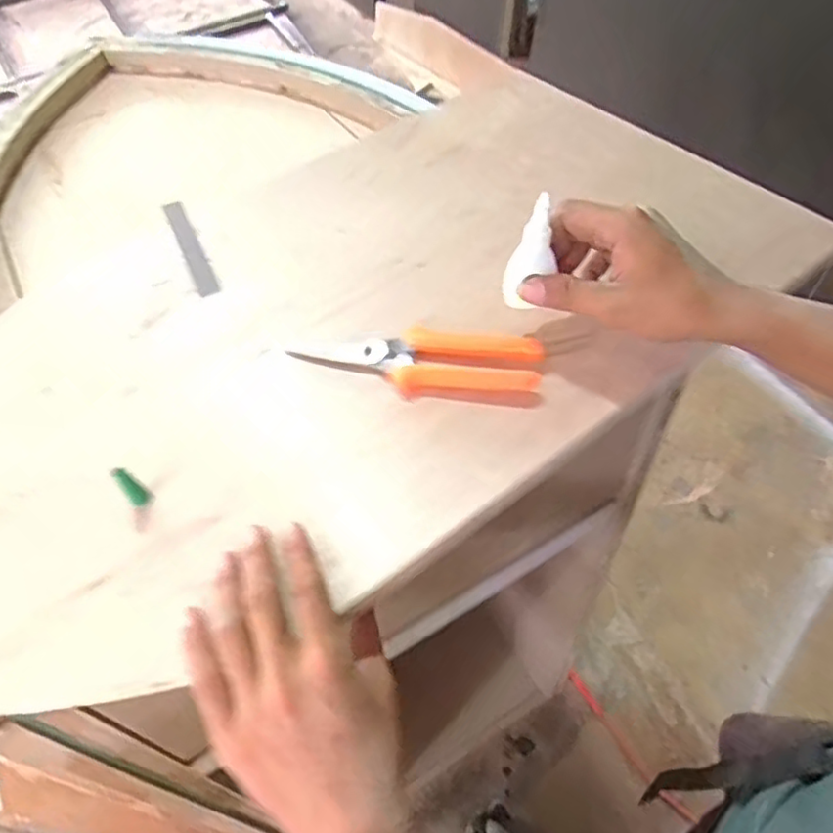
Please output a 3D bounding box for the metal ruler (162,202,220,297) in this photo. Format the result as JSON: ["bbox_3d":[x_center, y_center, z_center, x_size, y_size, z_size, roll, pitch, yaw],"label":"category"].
[{"bbox_3d":[-0.202,-0.154,0.570,0.019,0.004,0.145,-25,54,-11],"label":"metal ruler"}]

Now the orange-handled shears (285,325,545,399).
[{"bbox_3d":[0.000,-0.041,0.455,0.170,0.022,0.051,11,52,13],"label":"orange-handled shears"}]

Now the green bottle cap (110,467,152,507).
[{"bbox_3d":[-0.176,0.042,0.394,0.013,0.031,0.014,-2,51,2],"label":"green bottle cap"}]

